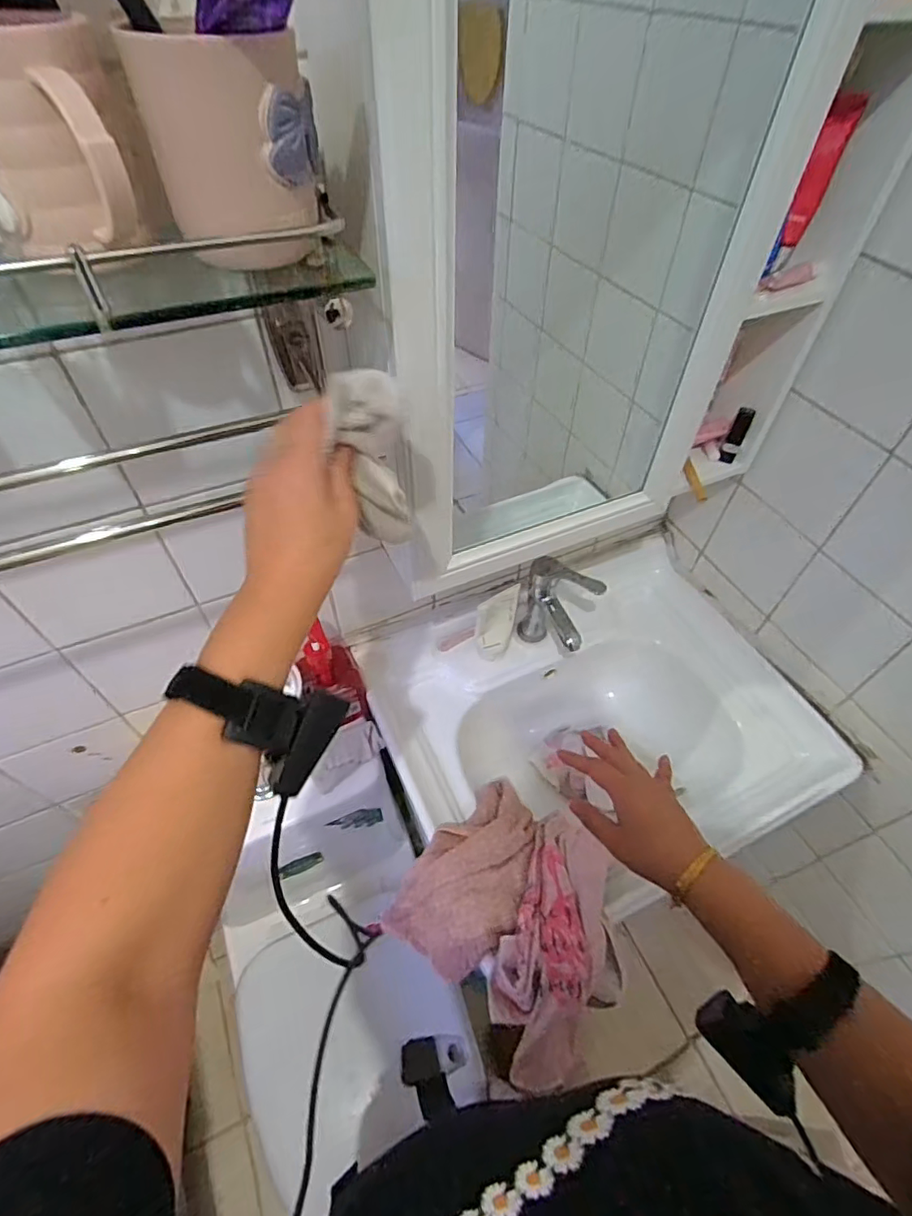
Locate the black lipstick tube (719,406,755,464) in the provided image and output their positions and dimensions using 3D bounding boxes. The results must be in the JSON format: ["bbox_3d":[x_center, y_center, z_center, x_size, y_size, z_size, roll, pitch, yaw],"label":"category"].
[{"bbox_3d":[0.384,-0.237,0.746,0.023,0.076,0.022,26,56,15],"label":"black lipstick tube"}]

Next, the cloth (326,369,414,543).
[{"bbox_3d":[-0.055,-0.095,0.376,0.044,0.127,0.031,-26,45,-21],"label":"cloth"}]

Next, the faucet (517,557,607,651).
[{"bbox_3d":[0.159,0.013,0.848,0.074,0.180,0.136,-24,58,-20],"label":"faucet"}]

